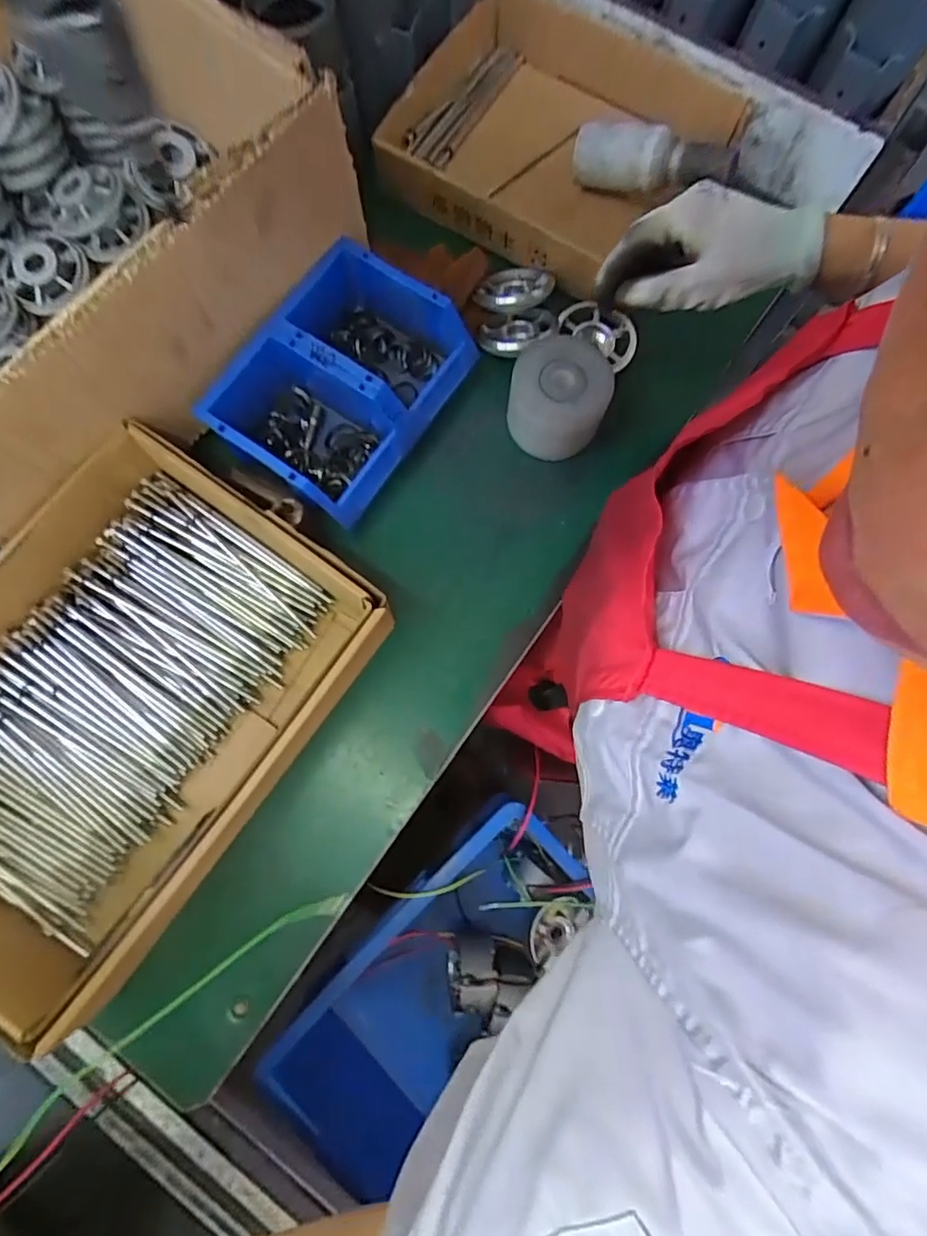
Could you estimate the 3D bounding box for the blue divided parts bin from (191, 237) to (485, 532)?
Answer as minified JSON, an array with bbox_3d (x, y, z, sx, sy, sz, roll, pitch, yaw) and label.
[{"bbox_3d":[-0.108,-0.207,0.522,0.153,0.088,0.206,34,81,6],"label":"blue divided parts bin"}]

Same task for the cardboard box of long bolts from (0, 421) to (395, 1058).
[{"bbox_3d":[-0.271,0.068,0.456,0.263,0.094,0.367,35,81,6],"label":"cardboard box of long bolts"}]

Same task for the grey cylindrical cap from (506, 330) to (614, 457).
[{"bbox_3d":[0.086,-0.200,0.520,0.086,0.067,0.094,0,79,0],"label":"grey cylindrical cap"}]

